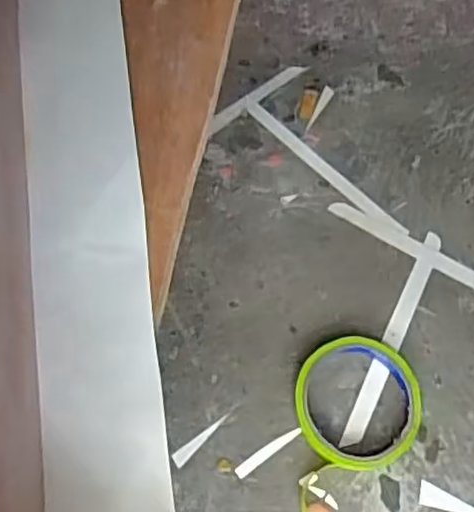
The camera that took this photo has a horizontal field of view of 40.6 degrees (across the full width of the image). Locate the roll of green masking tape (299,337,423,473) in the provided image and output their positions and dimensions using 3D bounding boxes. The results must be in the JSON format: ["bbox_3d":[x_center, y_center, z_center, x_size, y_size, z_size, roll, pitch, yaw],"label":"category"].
[{"bbox_3d":[0.087,0.105,0.463,0.088,0.025,0.091,0,69,1],"label":"roll of green masking tape"}]

